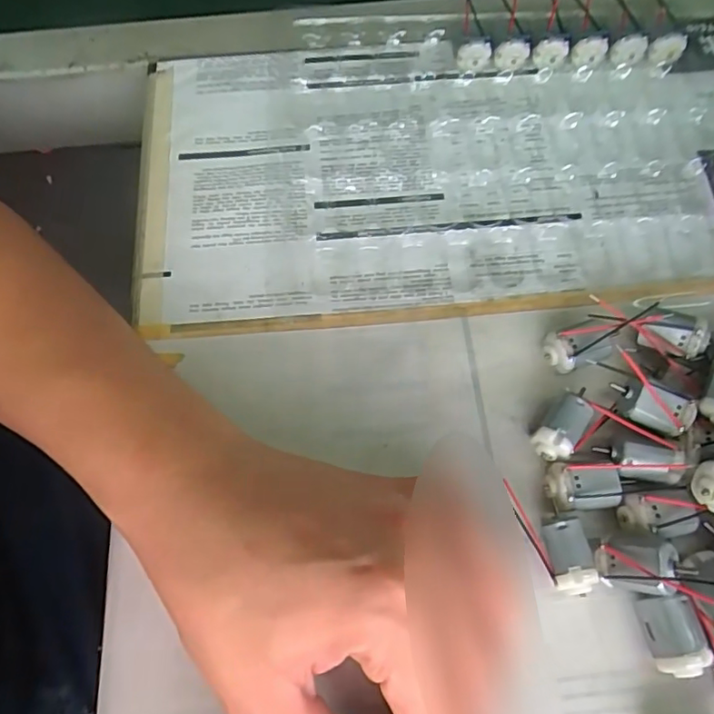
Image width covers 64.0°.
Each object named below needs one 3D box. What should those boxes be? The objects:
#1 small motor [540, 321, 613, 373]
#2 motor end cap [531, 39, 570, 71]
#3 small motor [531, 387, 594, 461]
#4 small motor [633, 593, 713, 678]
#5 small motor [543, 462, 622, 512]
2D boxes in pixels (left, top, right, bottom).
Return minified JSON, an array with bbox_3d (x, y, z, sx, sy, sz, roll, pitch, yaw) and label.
[{"bbox_3d":[0.099,-0.004,0.257,0.027,0.017,0.017,-15,67,-5],"label":"small motor"},{"bbox_3d":[0.112,-0.174,0.330,0.021,0.017,0.006,-11,67,-4],"label":"motor end cap"},{"bbox_3d":[0.087,0.030,0.242,0.016,0.019,0.029,38,72,16],"label":"small motor"},{"bbox_3d":[0.115,0.102,0.210,0.016,0.020,0.027,-10,67,-4],"label":"small motor"},{"bbox_3d":[0.091,0.053,0.234,0.028,0.016,0.018,-2,66,0],"label":"small motor"}]

